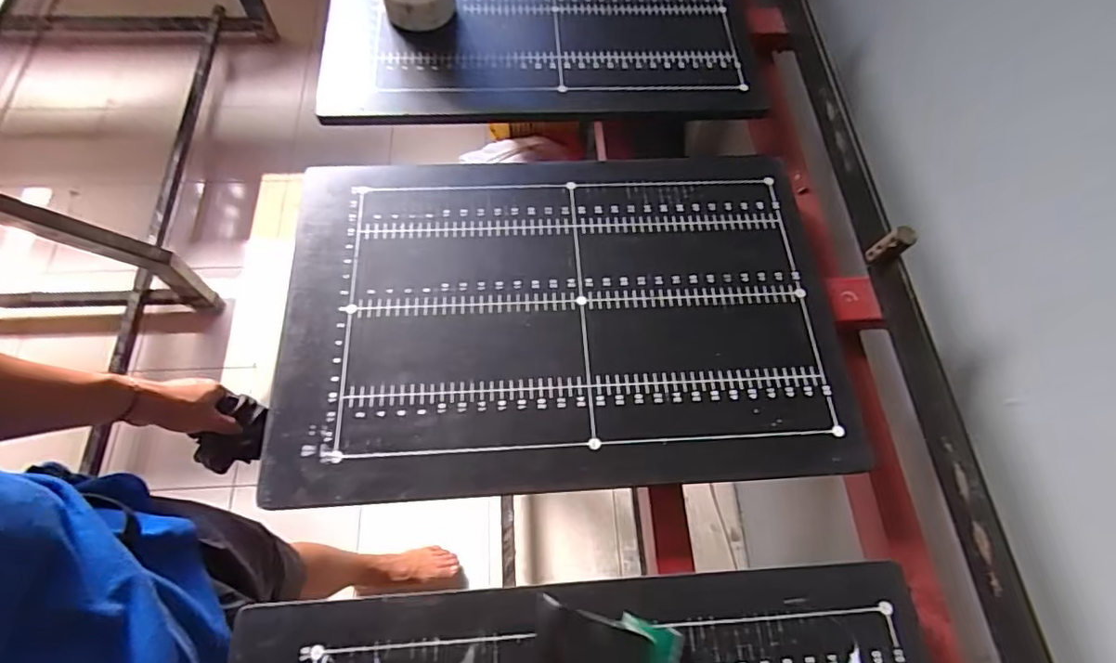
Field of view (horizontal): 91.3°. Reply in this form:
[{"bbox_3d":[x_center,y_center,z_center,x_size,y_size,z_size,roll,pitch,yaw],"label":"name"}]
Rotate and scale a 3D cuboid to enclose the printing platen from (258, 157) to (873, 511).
[{"bbox_3d":[0.004,-0.029,0.601,0.584,0.019,0.390,-3,67,-4],"label":"printing platen"}]

